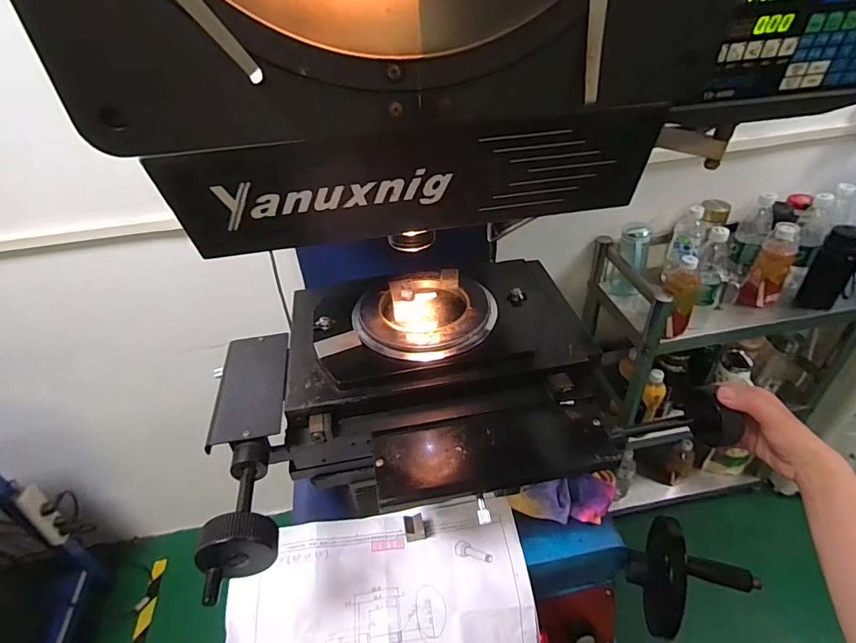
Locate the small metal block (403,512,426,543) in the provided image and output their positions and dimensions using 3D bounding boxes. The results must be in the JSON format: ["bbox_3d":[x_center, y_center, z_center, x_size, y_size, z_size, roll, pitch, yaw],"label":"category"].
[{"bbox_3d":[-0.014,0.215,0.483,0.020,0.012,0.024,-9,39,-5],"label":"small metal block"}]

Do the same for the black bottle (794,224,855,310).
[{"bbox_3d":[0.905,-0.118,1.023,0.072,0.191,0.087,-33,46,-30],"label":"black bottle"}]

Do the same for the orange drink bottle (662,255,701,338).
[{"bbox_3d":[0.530,-0.058,0.975,0.065,0.172,0.080,18,44,27],"label":"orange drink bottle"}]

